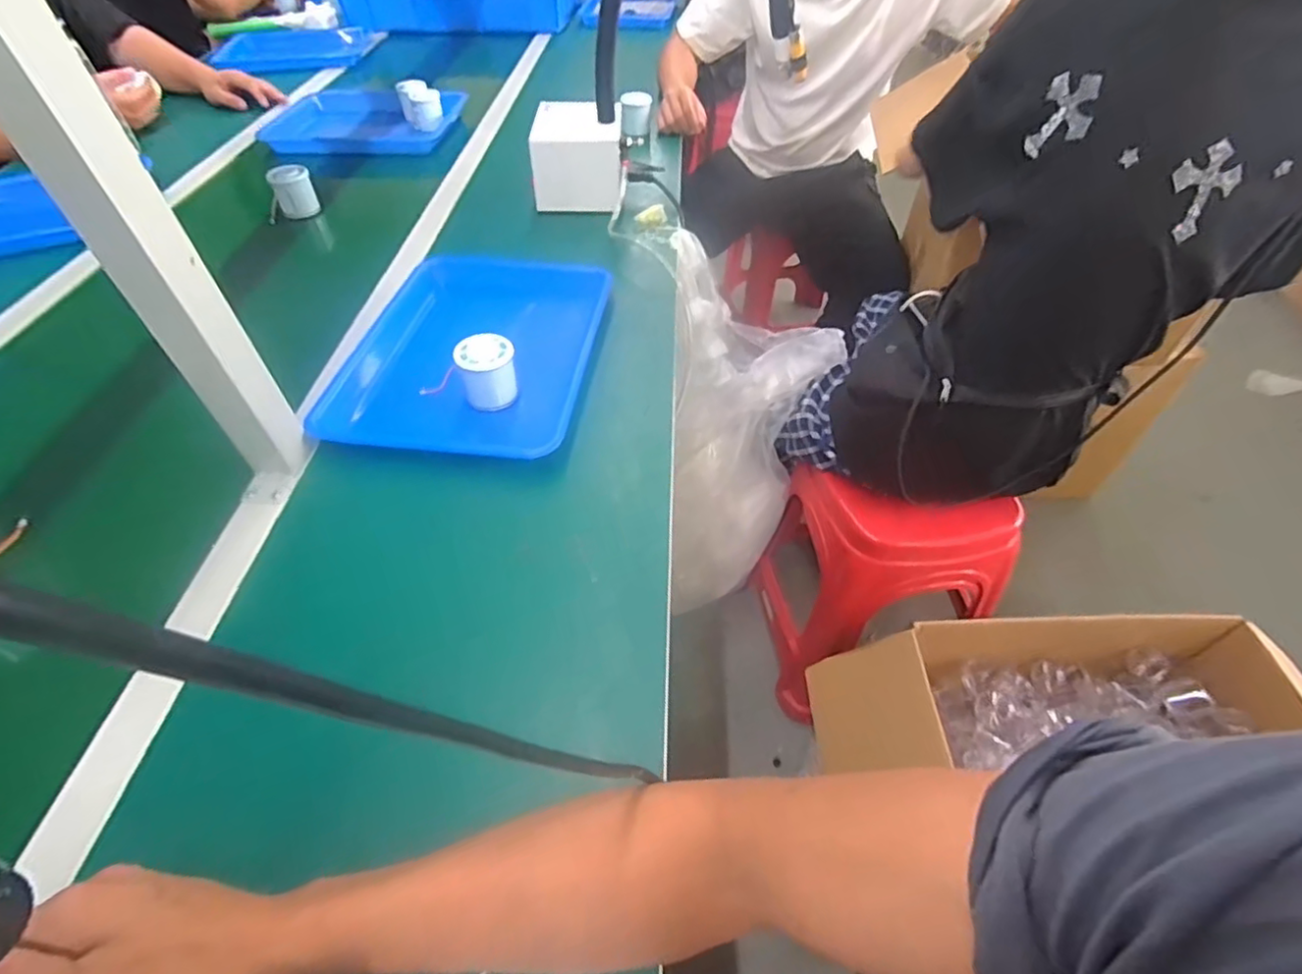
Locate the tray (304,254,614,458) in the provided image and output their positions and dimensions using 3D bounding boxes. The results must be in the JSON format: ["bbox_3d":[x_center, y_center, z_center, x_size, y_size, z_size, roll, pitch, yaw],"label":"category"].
[{"bbox_3d":[-0.195,-0.170,0.682,0.260,0.063,0.324,4,49,3],"label":"tray"}]

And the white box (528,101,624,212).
[{"bbox_3d":[-0.108,-0.504,0.939,0.134,0.100,0.150,1,49,1],"label":"white box"}]

